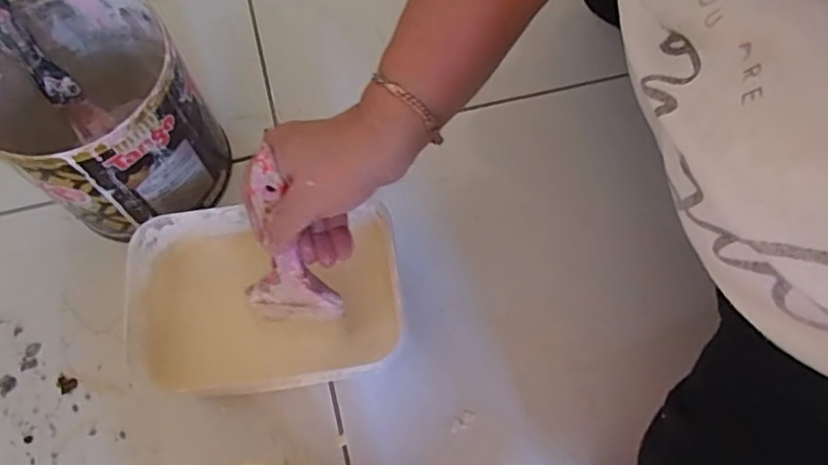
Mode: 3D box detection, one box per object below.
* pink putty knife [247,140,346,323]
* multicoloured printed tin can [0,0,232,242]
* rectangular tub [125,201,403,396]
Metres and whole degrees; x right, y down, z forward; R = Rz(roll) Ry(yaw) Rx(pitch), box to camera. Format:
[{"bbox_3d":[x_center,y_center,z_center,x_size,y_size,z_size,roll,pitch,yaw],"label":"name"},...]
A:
[{"bbox_3d":[-0.081,0.006,0.414,0.069,0.143,0.024,10,39,-1],"label":"pink putty knife"},{"bbox_3d":[-0.250,-0.090,0.486,0.150,0.159,0.143,1,67,-2],"label":"multicoloured printed tin can"},{"bbox_3d":[-0.114,0.053,0.470,0.206,0.087,0.133,-11,68,-7],"label":"rectangular tub"}]

